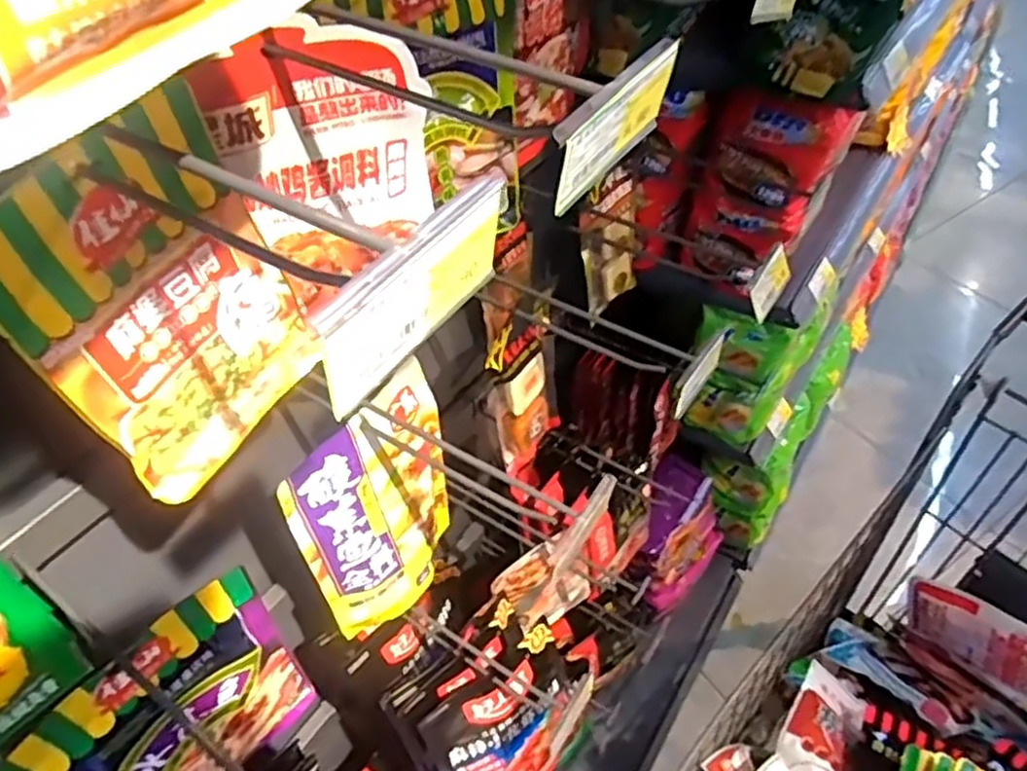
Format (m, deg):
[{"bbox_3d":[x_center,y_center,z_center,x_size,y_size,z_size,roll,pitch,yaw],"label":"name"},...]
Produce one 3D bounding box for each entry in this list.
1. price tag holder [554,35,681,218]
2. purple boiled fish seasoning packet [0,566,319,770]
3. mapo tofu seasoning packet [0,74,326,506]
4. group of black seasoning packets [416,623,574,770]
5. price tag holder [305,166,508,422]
[{"bbox_3d":[0.042,-0.109,0.293,0.006,0.045,0.080,33,61,21],"label":"price tag holder"},{"bbox_3d":[-0.251,0.261,0.543,0.022,0.226,0.178,27,54,27],"label":"purple boiled fish seasoning packet"},{"bbox_3d":[-0.187,-0.040,0.388,0.017,0.198,0.150,16,49,18],"label":"mapo tofu seasoning packet"},{"bbox_3d":[0.001,0.414,0.822,0.179,0.251,0.096,-29,51,-22],"label":"group of black seasoning packets"},{"bbox_3d":[-0.029,-0.029,0.218,0.009,0.045,0.079,28,54,27],"label":"price tag holder"}]

